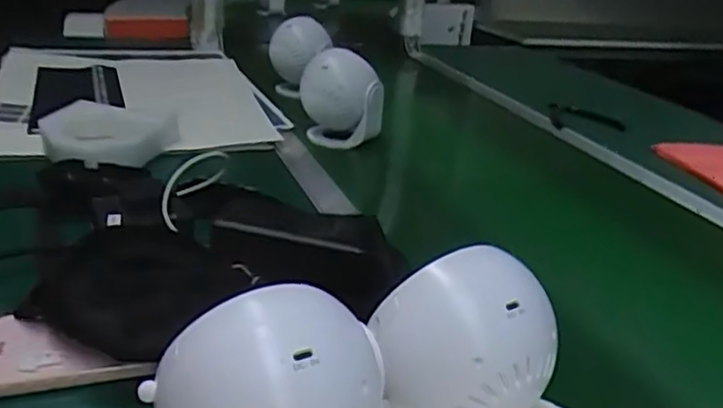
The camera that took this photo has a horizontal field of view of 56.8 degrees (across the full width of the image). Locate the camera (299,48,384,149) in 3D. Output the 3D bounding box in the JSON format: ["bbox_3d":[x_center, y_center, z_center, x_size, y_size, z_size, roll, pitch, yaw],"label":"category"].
[{"bbox_3d":[-0.026,-0.136,0.883,0.107,0.117,0.084,4,23,-4],"label":"camera"}]

